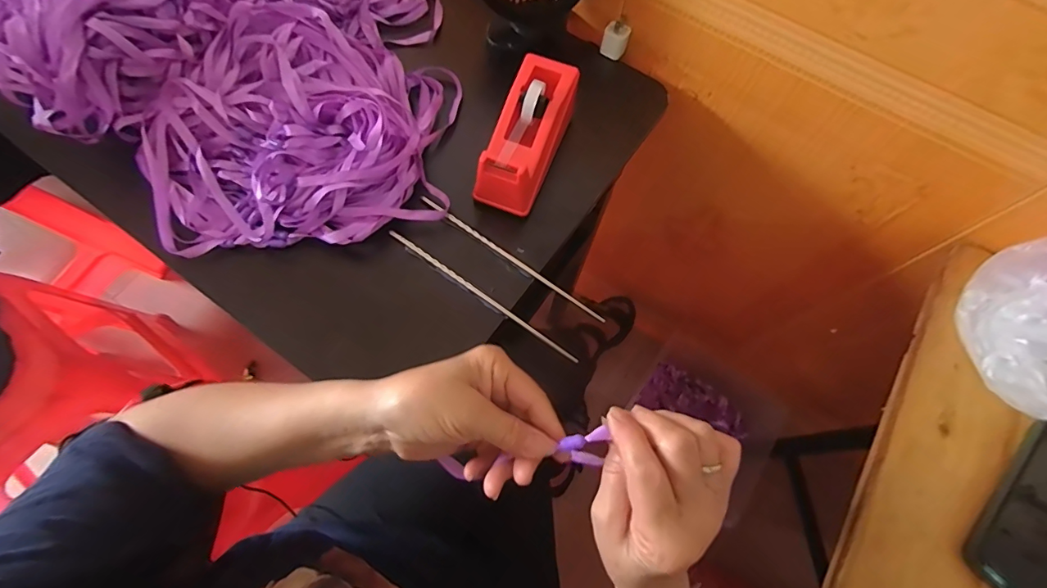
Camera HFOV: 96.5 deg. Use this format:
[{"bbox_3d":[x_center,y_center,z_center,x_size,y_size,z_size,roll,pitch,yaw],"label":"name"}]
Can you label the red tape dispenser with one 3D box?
[{"bbox_3d":[0.003,-0.160,0.477,0.062,0.072,0.154,22,69,6],"label":"red tape dispenser"}]

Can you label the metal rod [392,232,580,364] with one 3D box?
[{"bbox_3d":[-0.042,-0.001,0.451,0.219,0.009,0.007,34,71,10],"label":"metal rod"}]

